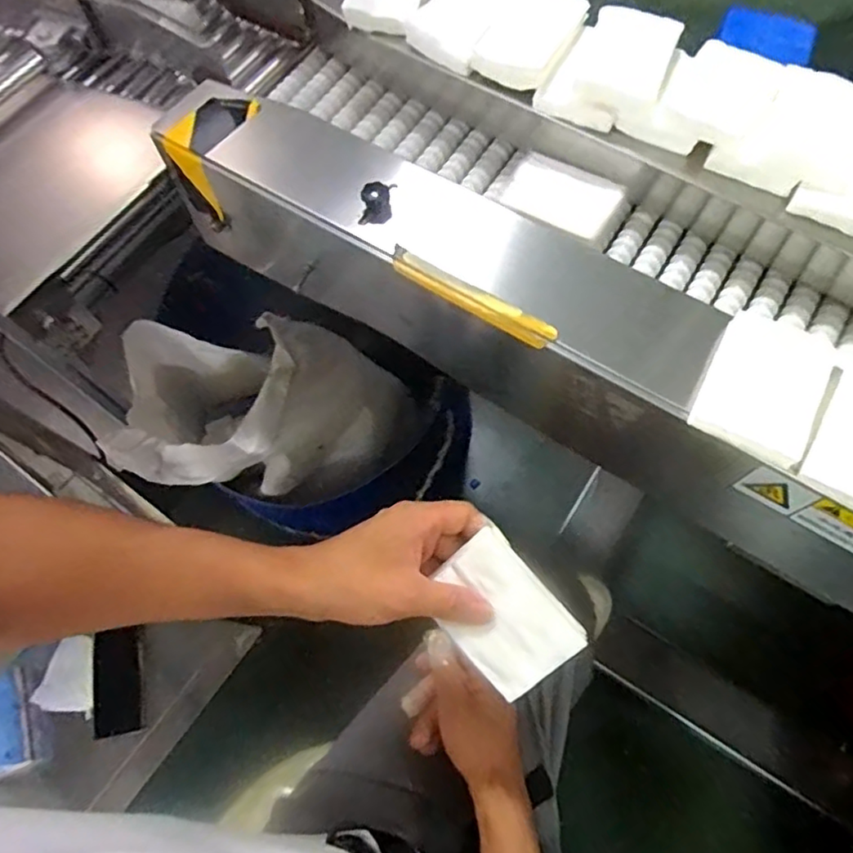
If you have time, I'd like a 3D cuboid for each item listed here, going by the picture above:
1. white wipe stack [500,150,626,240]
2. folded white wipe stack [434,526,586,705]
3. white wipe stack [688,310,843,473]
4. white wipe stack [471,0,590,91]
[{"bbox_3d":[0.127,-0.213,0.578,0.099,0.033,0.058,31,73,13],"label":"white wipe stack"},{"bbox_3d":[0.053,0.133,0.432,0.072,0.016,0.099,-42,79,4],"label":"folded white wipe stack"},{"bbox_3d":[0.244,-0.032,0.437,0.077,0.016,0.114,29,72,13],"label":"white wipe stack"},{"bbox_3d":[0.097,-0.359,0.557,0.072,0.035,0.101,26,71,11],"label":"white wipe stack"}]

